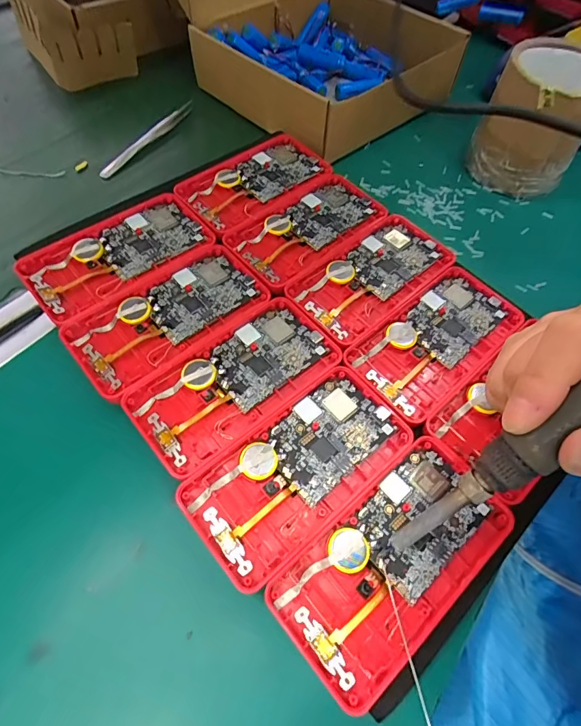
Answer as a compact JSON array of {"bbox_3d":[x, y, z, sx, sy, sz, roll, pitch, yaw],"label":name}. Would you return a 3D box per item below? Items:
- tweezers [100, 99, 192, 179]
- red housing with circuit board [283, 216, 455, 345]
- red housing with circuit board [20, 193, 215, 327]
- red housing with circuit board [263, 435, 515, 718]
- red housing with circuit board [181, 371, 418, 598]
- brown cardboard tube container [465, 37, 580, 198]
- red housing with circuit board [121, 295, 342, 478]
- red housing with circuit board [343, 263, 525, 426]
[{"bbox_3d":[-0.131,-0.211,0.386,0.015,0.009,0.129,22,61,12],"label":"tweezers"},{"bbox_3d":[0.058,-0.062,0.291,0.116,0.010,0.064,-40,67,-21],"label":"red housing with circuit board"},{"bbox_3d":[-0.116,-0.075,0.284,0.120,0.013,0.062,-37,66,-20],"label":"red housing with circuit board"},{"bbox_3d":[0.051,0.093,0.201,0.120,0.010,0.062,-37,66,-20],"label":"red housing with circuit board"},{"bbox_3d":[0.005,0.054,0.218,0.120,0.009,0.062,-37,66,-20],"label":"red housing with circuit board"},{"bbox_3d":[0.209,-0.207,0.352,0.084,0.088,0.090,27,62,14],"label":"brown cardboard tube container"},{"bbox_3d":[-0.033,0.007,0.242,0.120,0.009,0.063,-36,66,-20],"label":"red housing with circuit board"},{"bbox_3d":[0.094,-0.018,0.267,0.119,0.009,0.061,-38,67,-21],"label":"red housing with circuit board"}]

